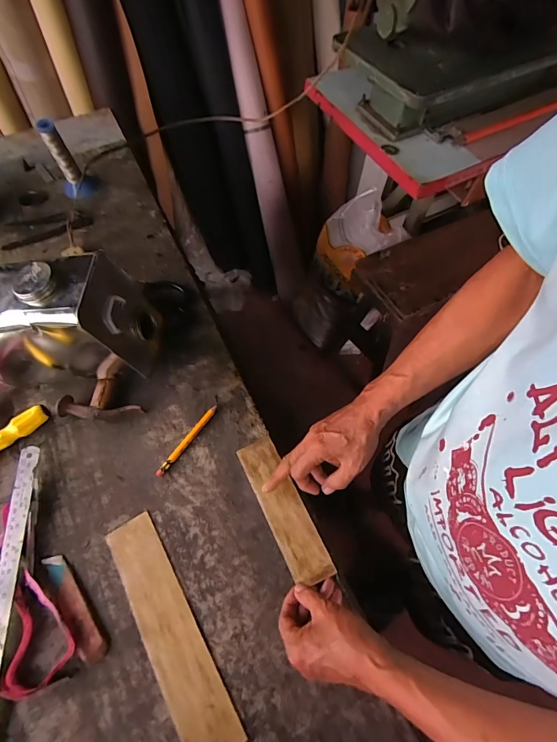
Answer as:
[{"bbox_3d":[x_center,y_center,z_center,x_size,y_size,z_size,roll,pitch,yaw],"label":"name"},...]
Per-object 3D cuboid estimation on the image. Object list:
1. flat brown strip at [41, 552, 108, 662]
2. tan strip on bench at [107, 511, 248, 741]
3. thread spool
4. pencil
[{"bbox_3d":[-0.247,0.281,0.454,0.030,0.005,0.132,-35,68,-18],"label":"flat brown strip"},{"bbox_3d":[-0.128,0.303,0.447,0.057,0.009,0.266,-29,66,-16],"label":"tan strip on bench"},{"bbox_3d":[-0.396,-0.396,0.716,0.064,0.133,0.055,-24,65,-13],"label":"thread spool"},{"bbox_3d":[-0.128,0.097,0.534,0.010,0.008,0.120,33,66,15],"label":"pencil"}]

